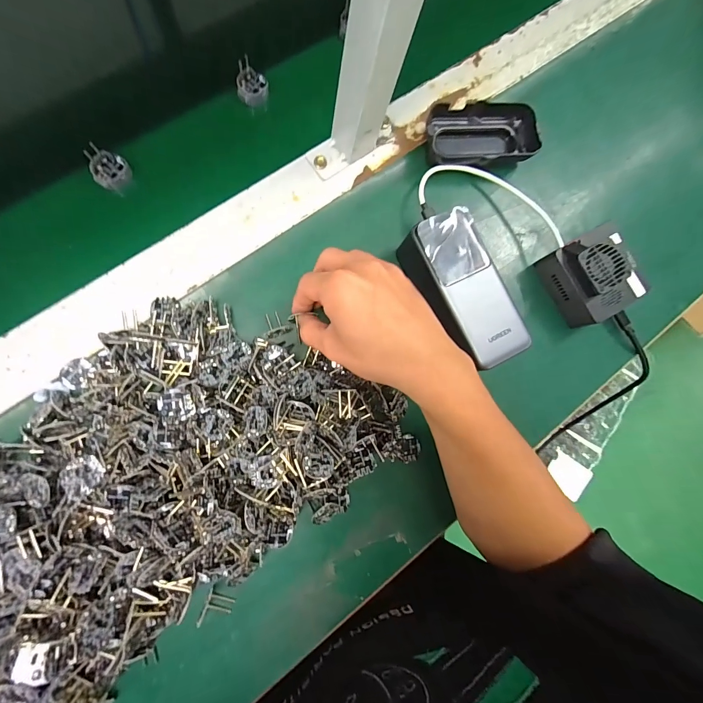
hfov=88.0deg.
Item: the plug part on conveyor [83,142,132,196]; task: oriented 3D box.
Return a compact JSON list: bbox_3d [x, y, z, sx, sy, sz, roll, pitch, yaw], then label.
[{"bbox_3d":[-0.207,-0.156,0.310,0.029,0.025,0.031,1,85,-9],"label":"plug part on conveyor"}]

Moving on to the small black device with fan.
[{"bbox_3d":[0.229,-0.072,0.343,0.068,0.048,0.075,-32,90,-10],"label":"small black device with fan"}]

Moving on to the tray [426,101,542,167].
[{"bbox_3d":[0.123,-0.206,0.350,0.105,0.023,0.056,-12,87,-10],"label":"tray"}]

